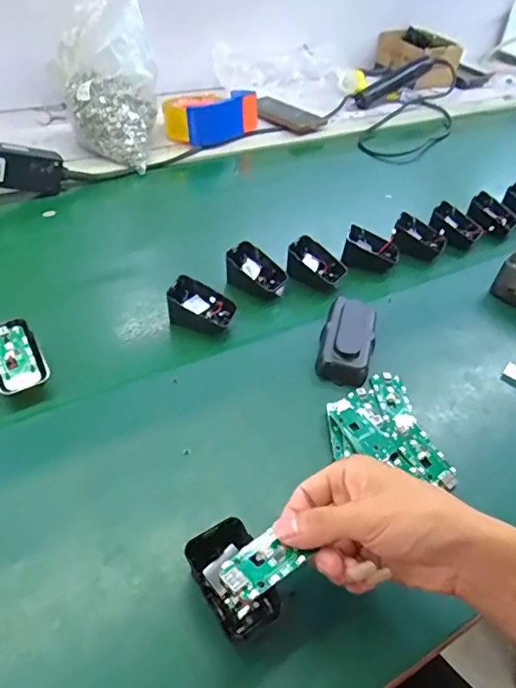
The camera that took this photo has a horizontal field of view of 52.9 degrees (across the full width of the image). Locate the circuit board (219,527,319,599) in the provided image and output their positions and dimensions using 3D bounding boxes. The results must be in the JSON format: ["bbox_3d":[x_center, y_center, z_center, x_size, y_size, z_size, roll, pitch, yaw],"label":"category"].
[{"bbox_3d":[0.003,0.130,0.310,0.051,0.010,0.030,-28,54,-31],"label":"circuit board"}]

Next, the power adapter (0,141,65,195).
[{"bbox_3d":[-0.308,-0.227,0.665,0.120,0.055,0.024,-5,41,-42],"label":"power adapter"}]

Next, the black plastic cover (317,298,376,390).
[{"bbox_3d":[0.090,-0.006,0.517,0.051,0.023,0.098,17,45,10],"label":"black plastic cover"}]

